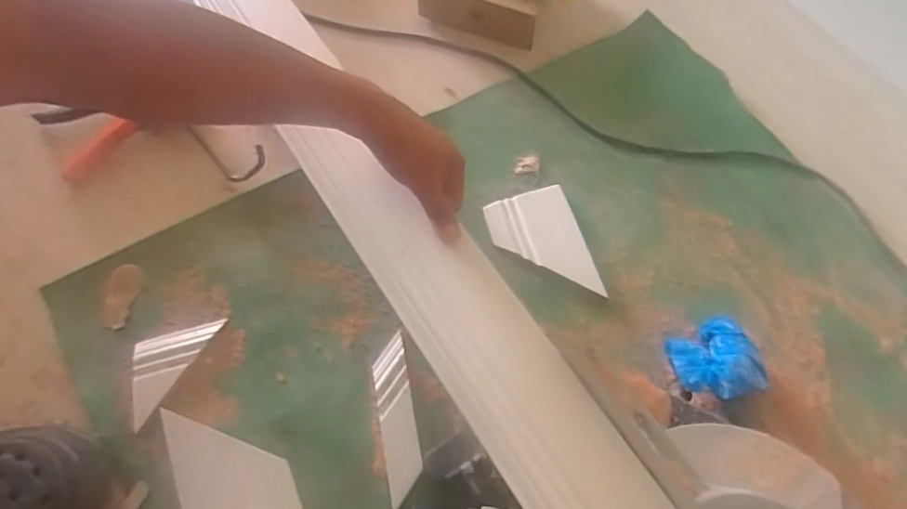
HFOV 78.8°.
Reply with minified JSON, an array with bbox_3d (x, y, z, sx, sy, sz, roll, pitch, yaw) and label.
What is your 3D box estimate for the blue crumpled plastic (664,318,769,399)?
[{"bbox_3d":[0.256,0.107,0.551,0.083,0.053,0.078,1,64,-1],"label":"blue crumpled plastic"}]

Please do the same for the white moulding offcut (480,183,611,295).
[{"bbox_3d":[0.099,-0.009,0.629,0.094,0.018,0.136,-14,65,-8],"label":"white moulding offcut"}]

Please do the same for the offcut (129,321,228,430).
[{"bbox_3d":[-0.296,0.108,0.561,0.056,0.005,0.121,28,66,12],"label":"offcut"}]

